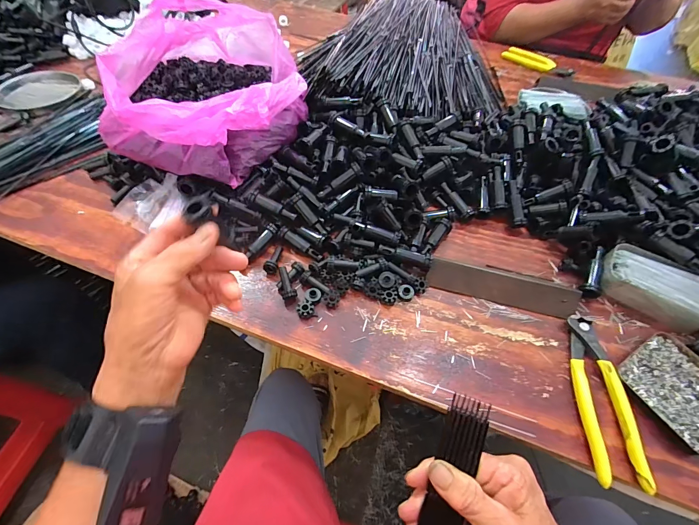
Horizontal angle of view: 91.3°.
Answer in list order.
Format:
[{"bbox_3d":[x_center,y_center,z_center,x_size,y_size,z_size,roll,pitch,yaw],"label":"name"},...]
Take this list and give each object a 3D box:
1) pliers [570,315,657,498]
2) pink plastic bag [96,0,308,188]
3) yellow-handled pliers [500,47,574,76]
[{"bbox_3d":[0.254,0.132,0.346,0.044,0.024,0.163,7,54,2],"label":"pliers"},{"bbox_3d":[-0.183,-0.243,0.468,0.217,0.116,0.247,16,55,8],"label":"pink plastic bag"},{"bbox_3d":[0.423,-0.451,0.769,0.154,0.018,0.049,35,60,20],"label":"yellow-handled pliers"}]

